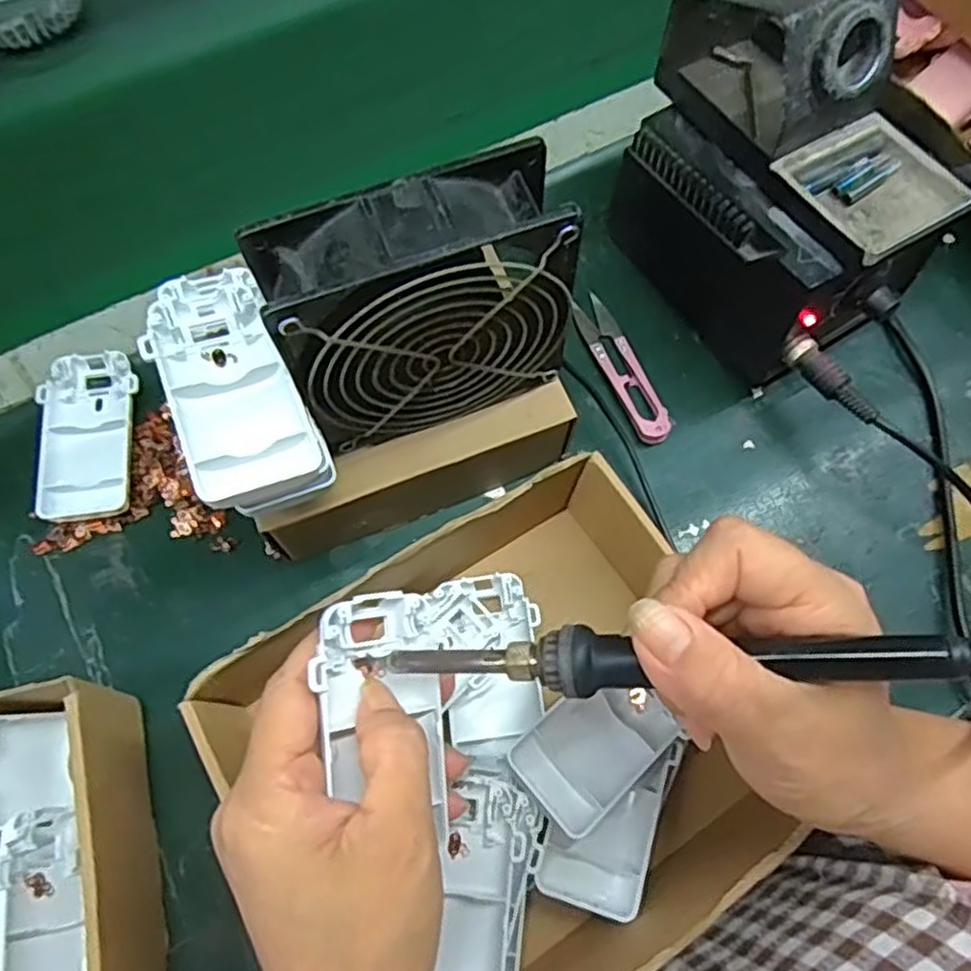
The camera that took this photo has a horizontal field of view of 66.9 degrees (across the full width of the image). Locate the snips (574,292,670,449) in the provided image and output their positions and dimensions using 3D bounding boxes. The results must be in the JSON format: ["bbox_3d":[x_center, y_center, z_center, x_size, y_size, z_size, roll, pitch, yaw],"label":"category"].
[{"bbox_3d":[0.080,-0.070,0.431,0.023,0.011,0.102,-21,70,-8],"label":"snips"}]

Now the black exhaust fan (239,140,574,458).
[{"bbox_3d":[-0.025,-0.072,0.311,0.117,0.113,0.045,-21,70,-8],"label":"black exhaust fan"}]

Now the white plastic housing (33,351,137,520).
[{"bbox_3d":[-0.216,-0.027,0.402,0.045,0.020,0.098,-9,69,-4],"label":"white plastic housing"}]

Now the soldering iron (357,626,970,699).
[{"bbox_3d":[0.057,0.056,0.232,0.207,0.021,0.019,-5,68,15],"label":"soldering iron"}]

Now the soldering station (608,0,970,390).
[{"bbox_3d":[0.152,-0.165,0.390,0.103,0.158,0.172,-31,72,-12],"label":"soldering station"}]

